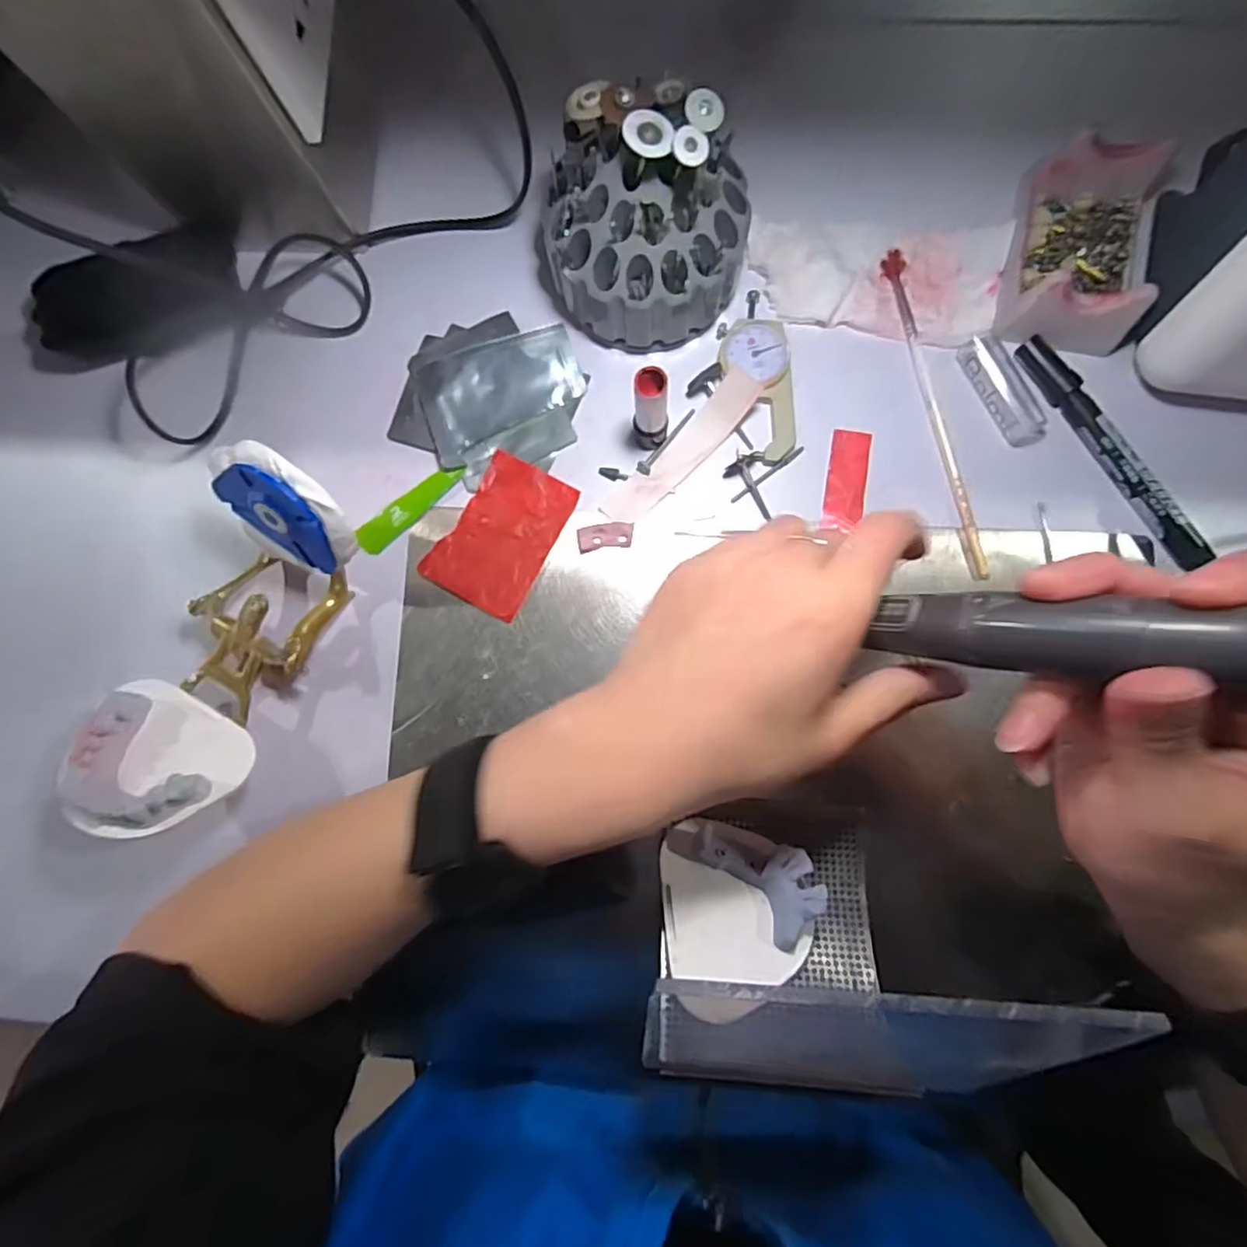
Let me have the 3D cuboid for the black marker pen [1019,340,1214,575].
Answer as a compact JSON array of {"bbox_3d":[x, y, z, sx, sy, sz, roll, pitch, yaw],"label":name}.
[{"bbox_3d":[0.254,-0.092,0.321,0.016,0.015,0.139,-32,85,-1],"label":"black marker pen"}]

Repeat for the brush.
[{"bbox_3d":[0.170,-0.115,0.333,0.012,0.004,0.186,-11,85,1],"label":"brush"}]

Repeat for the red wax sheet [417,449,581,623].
[{"bbox_3d":[-0.068,-0.049,0.337,0.057,0.004,0.082,29,87,4],"label":"red wax sheet"}]

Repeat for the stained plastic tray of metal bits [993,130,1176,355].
[{"bbox_3d":[0.245,-0.197,0.321,0.065,0.035,0.103,11,85,3],"label":"stained plastic tray of metal bits"}]

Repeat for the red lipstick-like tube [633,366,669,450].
[{"bbox_3d":[0.014,-0.108,0.313,0.017,0.058,0.017,0,85,2],"label":"red lipstick-like tube"}]

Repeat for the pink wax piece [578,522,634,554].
[{"bbox_3d":[-0.009,-0.048,0.335,0.030,0.004,0.014,-8,85,1],"label":"pink wax piece"}]

